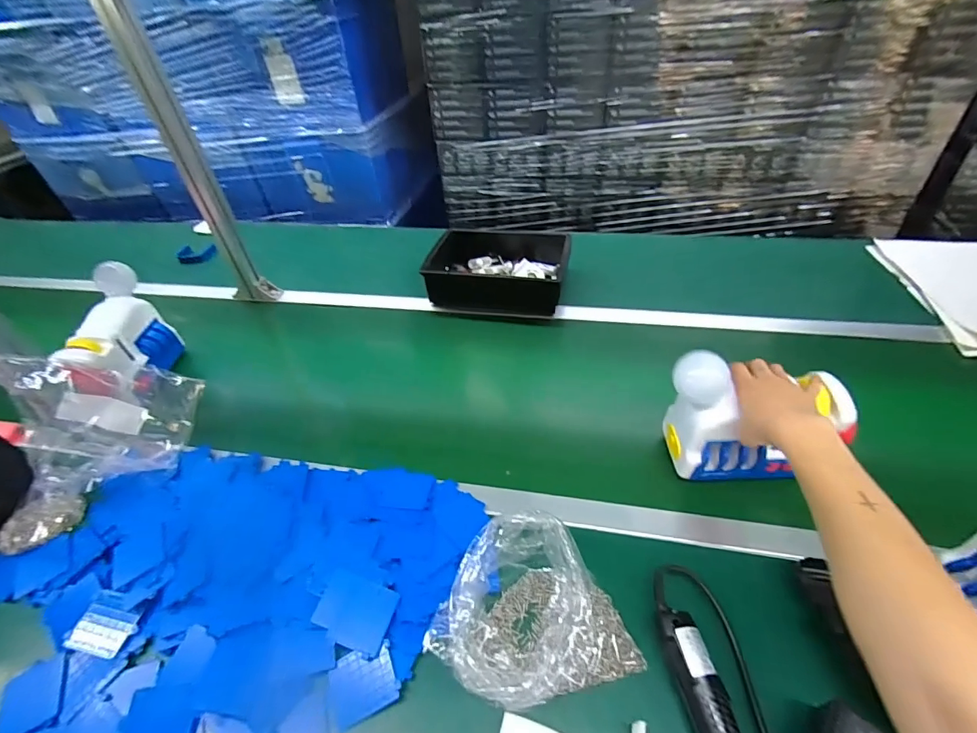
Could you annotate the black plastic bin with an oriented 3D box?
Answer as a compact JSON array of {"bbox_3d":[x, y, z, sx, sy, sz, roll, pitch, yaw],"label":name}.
[{"bbox_3d":[0.026,-0.217,0.997,0.298,0.107,0.213,4,43,10],"label":"black plastic bin"}]

